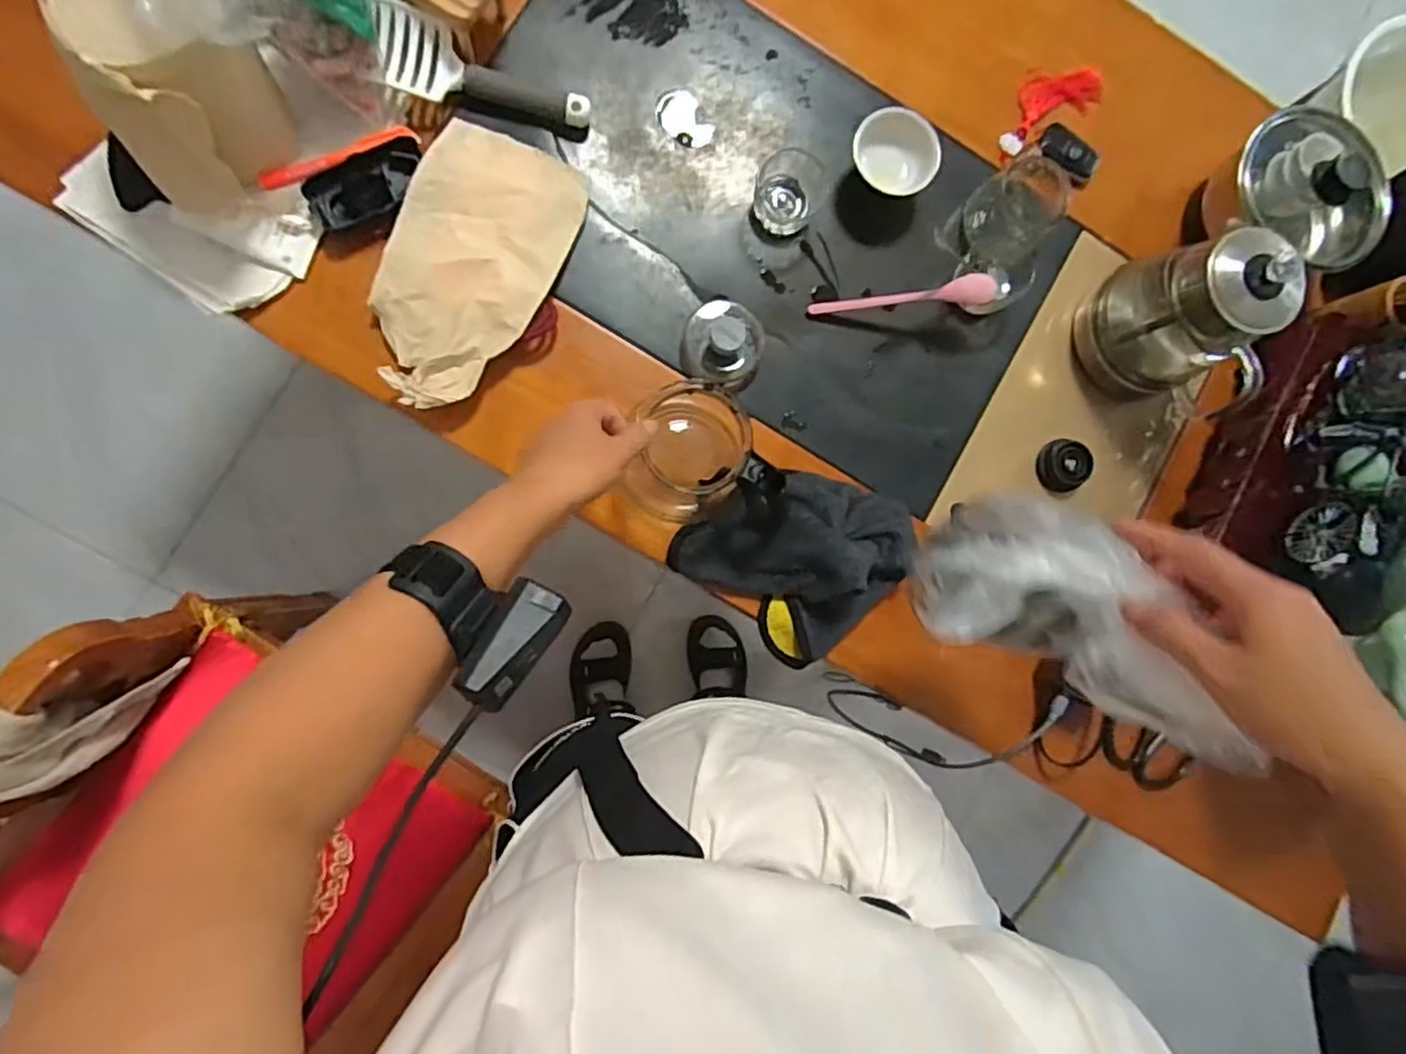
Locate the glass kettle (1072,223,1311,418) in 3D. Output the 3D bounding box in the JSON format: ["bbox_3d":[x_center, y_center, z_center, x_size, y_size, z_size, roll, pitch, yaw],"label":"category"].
[{"bbox_3d":[0.457,-0.196,0.646,0.113,0.159,0.136,-40,93,-8],"label":"glass kettle"}]

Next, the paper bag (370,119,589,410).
[{"bbox_3d":[-0.212,-0.236,0.630,0.144,0.031,0.258,21,84,-6],"label":"paper bag"}]

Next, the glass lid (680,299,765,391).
[{"bbox_3d":[0.022,-0.177,0.659,0.078,0.036,0.080,0,87,-8],"label":"glass lid"}]

